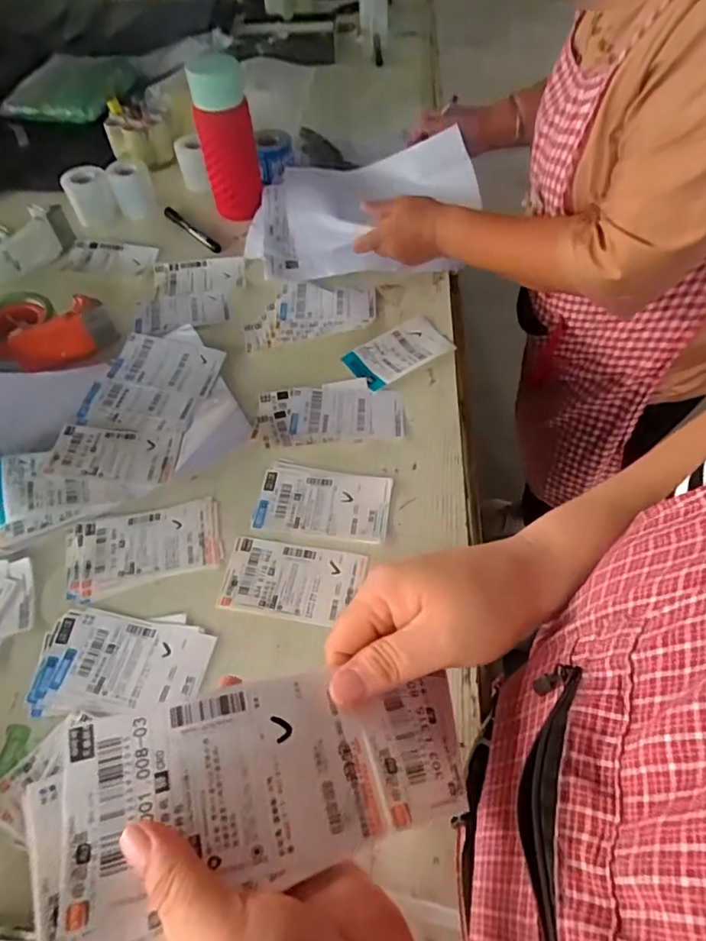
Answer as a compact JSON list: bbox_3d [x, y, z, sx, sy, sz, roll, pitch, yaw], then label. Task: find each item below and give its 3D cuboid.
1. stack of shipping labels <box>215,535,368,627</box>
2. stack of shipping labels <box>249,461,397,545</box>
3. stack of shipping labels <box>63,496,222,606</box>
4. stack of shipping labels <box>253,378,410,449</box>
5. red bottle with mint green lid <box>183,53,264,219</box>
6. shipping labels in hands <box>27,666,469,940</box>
[{"bbox_3d":[-0.060,0.107,0.551,0.130,0.004,0.077,7,55,8],"label":"stack of shipping labels"},{"bbox_3d":[-0.032,0.032,0.598,0.139,0.006,0.084,6,55,7],"label":"stack of shipping labels"},{"bbox_3d":[-0.211,0.076,0.577,0.152,0.005,0.085,-13,55,-7],"label":"stack of shipping labels"},{"bbox_3d":[-0.028,-0.069,0.668,0.174,0.011,0.095,-7,54,-3],"label":"stack of shipping labels"},{"bbox_3d":[-0.194,-0.513,0.871,0.081,0.193,0.100,-13,55,-7],"label":"red bottle with mint green lid"},{"bbox_3d":[-0.039,0.135,0.255,0.186,0.018,0.087,-14,58,-19],"label":"shipping labels in hands"}]

